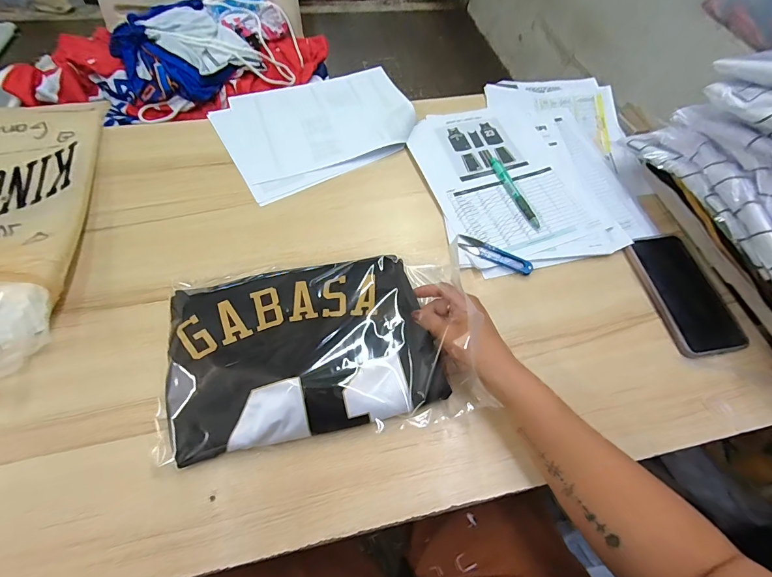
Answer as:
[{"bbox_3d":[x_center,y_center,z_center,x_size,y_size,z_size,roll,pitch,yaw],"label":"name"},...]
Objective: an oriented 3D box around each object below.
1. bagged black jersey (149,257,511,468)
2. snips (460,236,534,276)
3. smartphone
[{"bbox_3d":[-0.070,0.057,0.408,0.330,0.033,0.197,-7,63,-7],"label":"bagged black jersey"},{"bbox_3d":[0.145,-0.045,0.493,0.102,0.006,0.025,25,64,10],"label":"snips"},{"bbox_3d":[0.381,0.004,0.475,0.091,0.015,0.163,-10,63,-8],"label":"smartphone"}]

